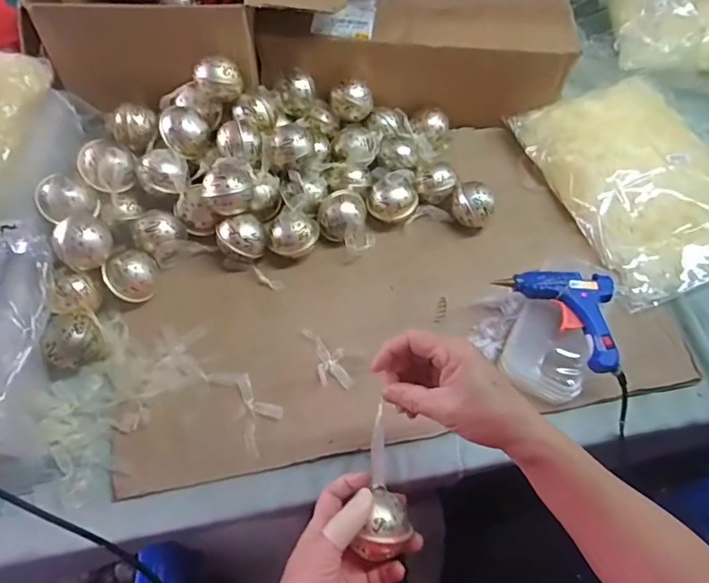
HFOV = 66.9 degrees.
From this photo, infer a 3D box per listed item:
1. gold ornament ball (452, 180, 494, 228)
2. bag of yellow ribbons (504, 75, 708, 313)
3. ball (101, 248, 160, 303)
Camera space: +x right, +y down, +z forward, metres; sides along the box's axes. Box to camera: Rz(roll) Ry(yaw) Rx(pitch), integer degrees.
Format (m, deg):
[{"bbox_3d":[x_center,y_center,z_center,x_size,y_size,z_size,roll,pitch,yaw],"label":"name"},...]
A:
[{"bbox_3d":[0.141,-0.102,0.644,0.050,0.045,0.045,18,61,7],"label":"gold ornament ball"},{"bbox_3d":[0.366,-0.144,0.656,0.220,0.074,0.276,-16,63,-12],"label":"bag of yellow ribbons"},{"bbox_3d":[-0.237,-0.017,0.574,0.054,0.046,0.051,-30,67,-19],"label":"ball"}]

